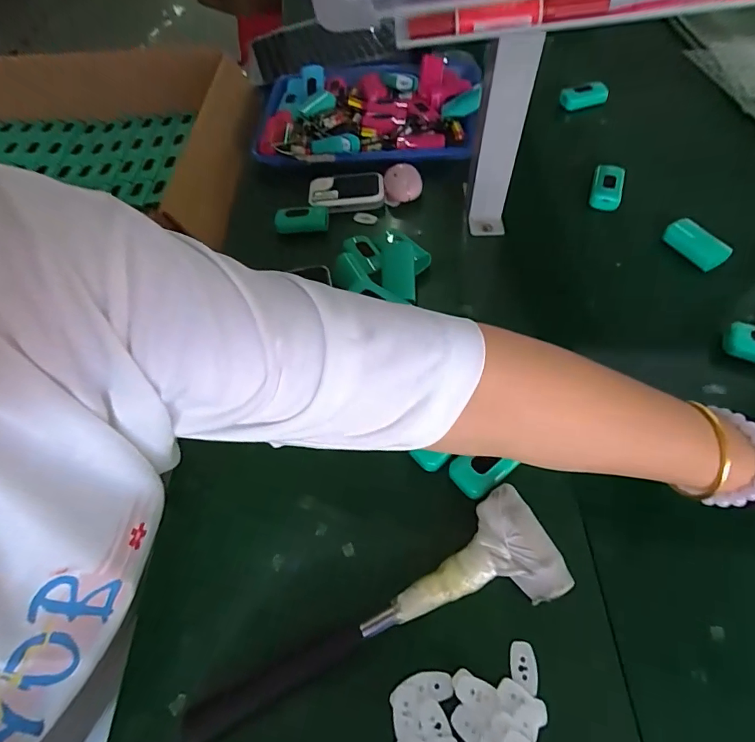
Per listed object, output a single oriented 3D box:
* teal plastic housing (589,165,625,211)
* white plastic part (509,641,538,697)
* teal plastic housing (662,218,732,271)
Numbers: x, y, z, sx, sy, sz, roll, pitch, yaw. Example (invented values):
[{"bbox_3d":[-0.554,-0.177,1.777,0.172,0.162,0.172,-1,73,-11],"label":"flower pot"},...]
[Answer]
[{"bbox_3d":[0.293,-0.234,0.559,0.035,0.023,0.059,15,61,12],"label":"teal plastic housing"},{"bbox_3d":[0.099,0.201,0.297,0.017,0.004,0.029,1,59,4],"label":"white plastic part"},{"bbox_3d":[0.361,-0.145,0.495,0.023,0.028,0.066,-35,63,-17],"label":"teal plastic housing"}]

